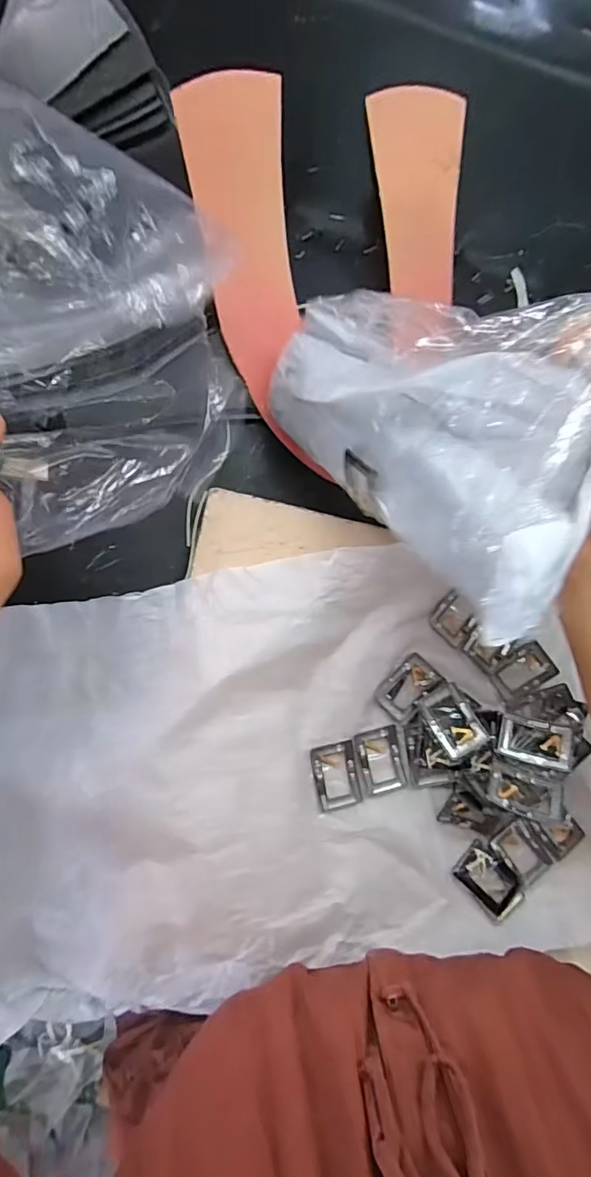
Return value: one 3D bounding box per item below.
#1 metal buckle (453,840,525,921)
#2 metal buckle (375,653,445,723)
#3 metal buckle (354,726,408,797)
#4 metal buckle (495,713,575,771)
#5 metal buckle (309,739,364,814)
[{"bbox_3d":[0.128,0.192,0.345,0.048,0.005,0.032,44,80,-5],"label":"metal buckle"},{"bbox_3d":[0.074,0.065,0.349,0.042,0.009,0.028,-44,94,-10],"label":"metal buckle"},{"bbox_3d":[0.056,0.113,0.346,0.029,0.004,0.043,-12,89,-11],"label":"metal buckle"},{"bbox_3d":[0.151,0.095,0.331,0.043,0.008,0.029,11,56,23],"label":"metal buckle"},{"bbox_3d":[0.026,0.121,0.341,0.029,0.004,0.042,-10,88,-11],"label":"metal buckle"}]

